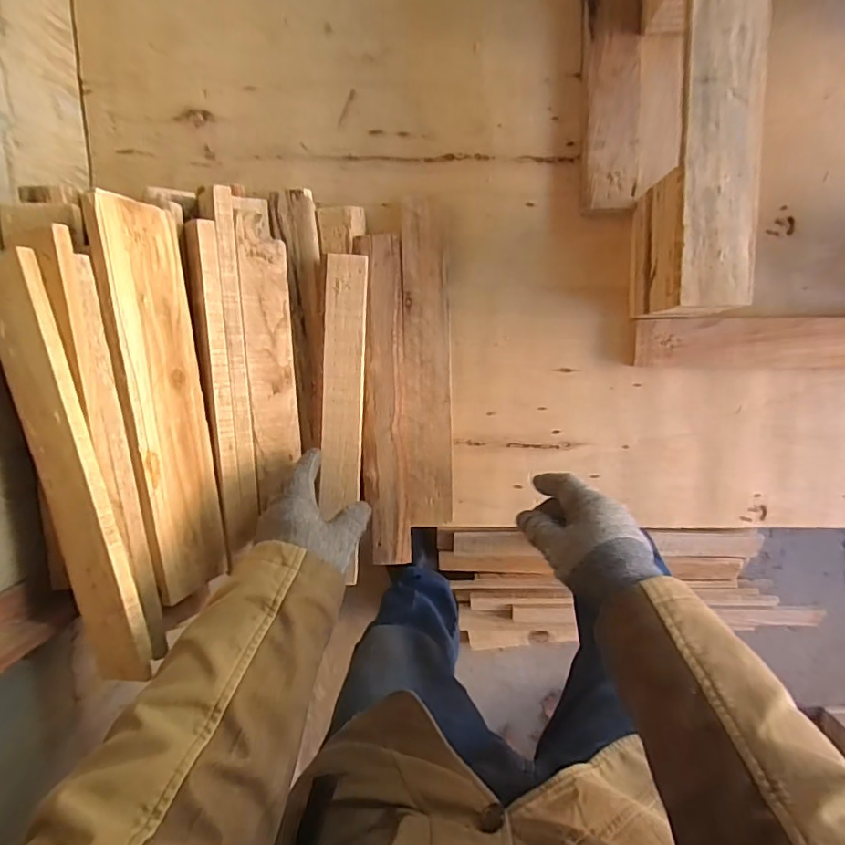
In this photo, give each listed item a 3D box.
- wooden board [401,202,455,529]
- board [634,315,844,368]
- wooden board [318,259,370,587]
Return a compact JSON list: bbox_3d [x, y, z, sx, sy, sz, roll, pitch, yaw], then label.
[{"bbox_3d":[0.005,-0.058,0.566,0.054,0.023,0.343,-1,97,4],"label":"wooden board"},{"bbox_3d":[0.394,-0.083,0.535,0.341,0.026,0.052,0,97,4],"label":"board"},{"bbox_3d":[-0.085,-0.003,0.557,0.044,0.014,0.338,3,96,4],"label":"wooden board"}]

